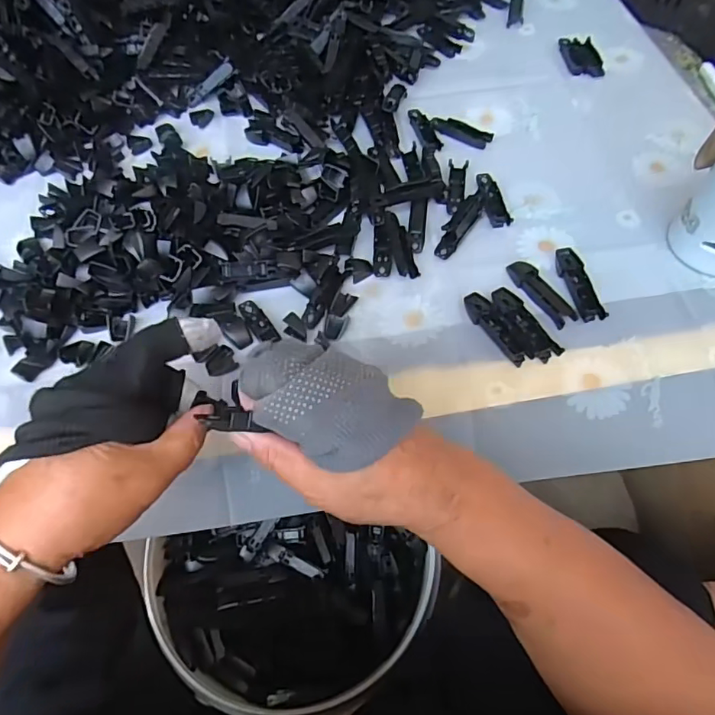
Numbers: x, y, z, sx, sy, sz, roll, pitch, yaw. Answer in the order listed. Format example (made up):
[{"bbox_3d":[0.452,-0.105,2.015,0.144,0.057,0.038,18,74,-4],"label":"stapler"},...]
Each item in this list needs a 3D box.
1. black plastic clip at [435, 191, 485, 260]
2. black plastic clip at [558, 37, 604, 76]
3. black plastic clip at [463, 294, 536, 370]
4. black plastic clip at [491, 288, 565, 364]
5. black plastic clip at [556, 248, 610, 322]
[{"bbox_3d":[0.090,-0.116,0.448,0.015,0.021,0.071,32,67,17],"label":"black plastic clip"},{"bbox_3d":[0.241,-0.327,0.569,0.037,0.004,0.065,-4,62,-1],"label":"black plastic clip"},{"bbox_3d":[0.106,-0.023,0.405,0.020,0.007,0.068,-25,64,-11],"label":"black plastic clip"},{"bbox_3d":[0.127,-0.026,0.403,0.021,0.007,0.068,-27,64,-12],"label":"black plastic clip"},{"bbox_3d":[0.178,-0.059,0.423,0.020,0.008,0.069,-9,62,-3],"label":"black plastic clip"}]

